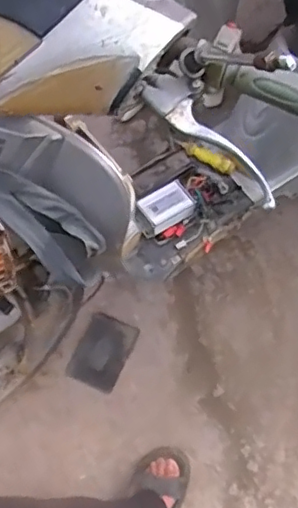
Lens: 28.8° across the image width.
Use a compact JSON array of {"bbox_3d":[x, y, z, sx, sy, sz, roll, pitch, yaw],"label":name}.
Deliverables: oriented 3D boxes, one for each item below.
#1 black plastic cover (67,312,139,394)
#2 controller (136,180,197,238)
[{"bbox_3d":[-0.111,0.239,1.411,0.119,0.011,0.172,22,73,10],"label":"black plastic cover"},{"bbox_3d":[0.031,-0.091,1.162,0.118,0.031,0.077,-29,72,-8],"label":"controller"}]

